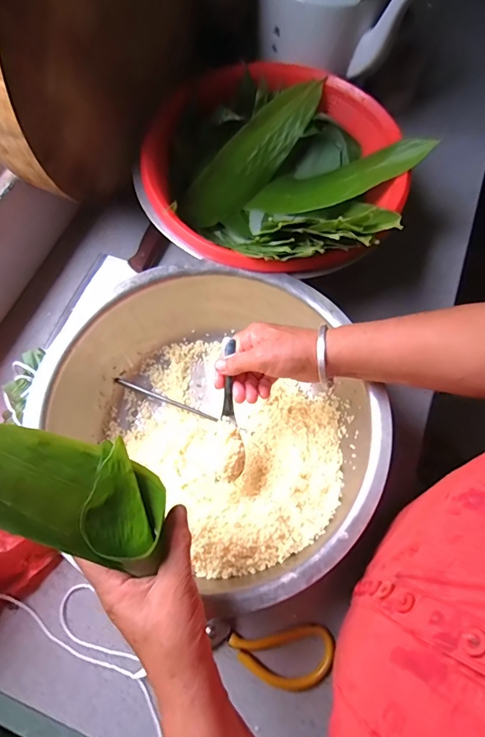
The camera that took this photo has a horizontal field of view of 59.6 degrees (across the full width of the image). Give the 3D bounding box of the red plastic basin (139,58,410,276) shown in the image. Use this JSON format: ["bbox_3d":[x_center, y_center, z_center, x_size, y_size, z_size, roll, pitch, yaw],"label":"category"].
[{"bbox_3d":[0.048,-0.256,0.569,0.308,0.128,0.329,0,68,-1],"label":"red plastic basin"}]

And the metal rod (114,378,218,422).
[{"bbox_3d":[-0.096,0.039,0.535,0.139,0.012,0.008,21,69,7],"label":"metal rod"}]

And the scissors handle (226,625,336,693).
[{"bbox_3d":[0.043,0.302,0.439,0.104,0.006,0.054,-6,68,-3],"label":"scissors handle"}]

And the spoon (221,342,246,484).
[{"bbox_3d":[-0.013,0.044,0.437,0.023,0.025,0.139,-6,78,-4],"label":"spoon"}]

